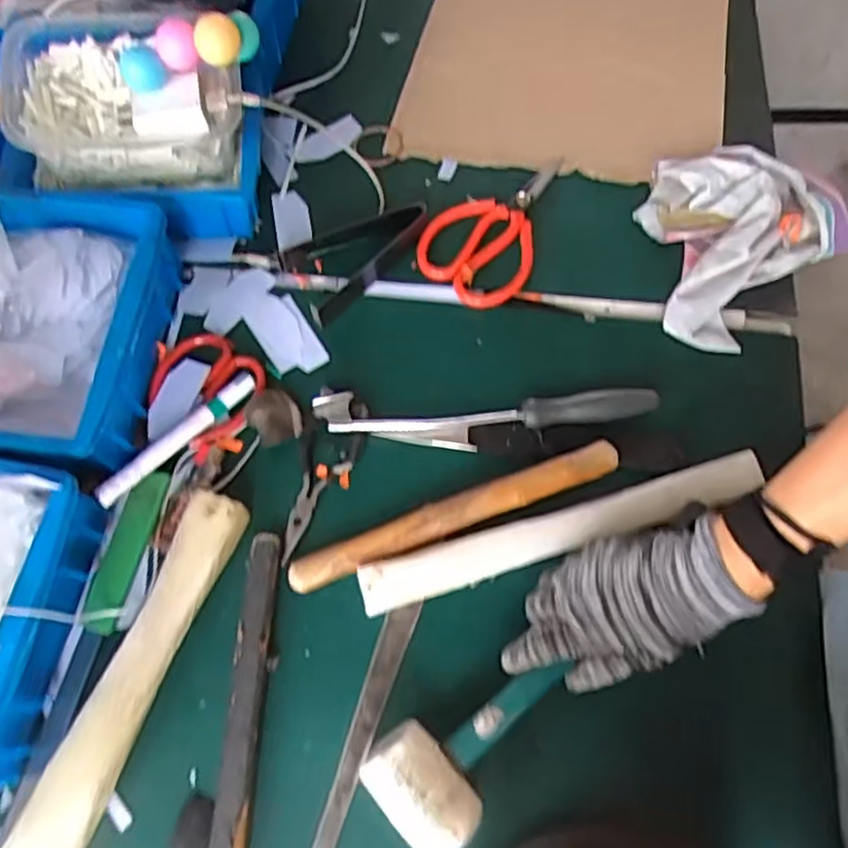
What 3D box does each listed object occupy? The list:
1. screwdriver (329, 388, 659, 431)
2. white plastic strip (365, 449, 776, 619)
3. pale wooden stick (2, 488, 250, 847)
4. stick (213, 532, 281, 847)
[{"bbox_3d":[0.055,-0.005,0.539,0.246,0.019,0.022,-6,69,-1],"label":"screwdriver"},{"bbox_3d":[0.101,0.076,0.508,0.297,0.012,0.032,-16,69,-5],"label":"white plastic strip"},{"bbox_3d":[-0.208,0.203,0.463,0.042,0.032,0.334,20,71,9],"label":"pale wooden stick"},{"bbox_3d":[-0.120,0.208,0.465,0.023,0.017,0.268,1,69,2],"label":"stick"}]

